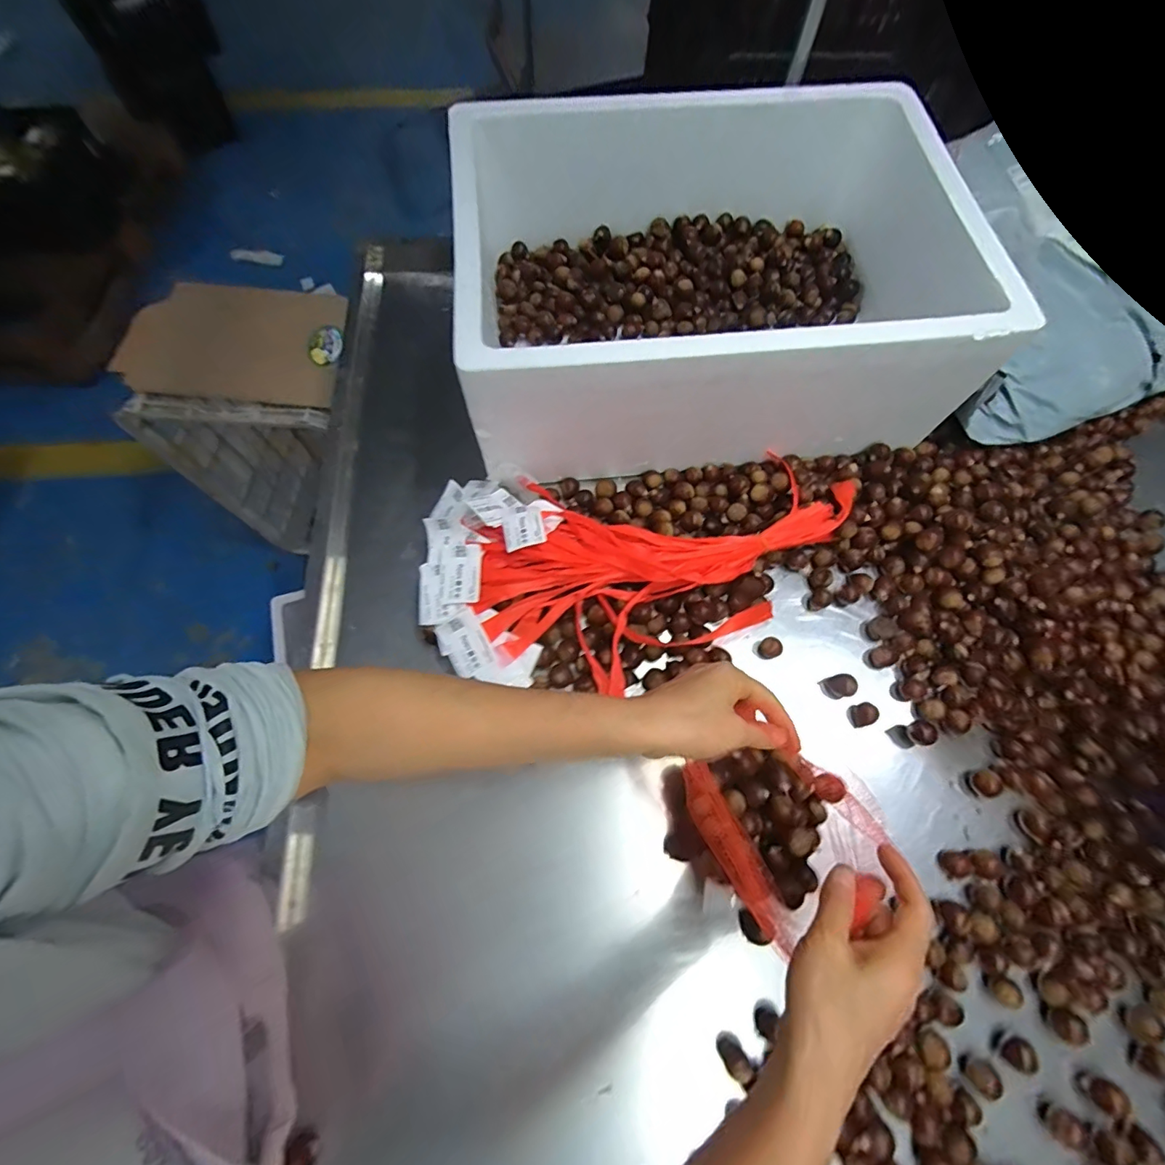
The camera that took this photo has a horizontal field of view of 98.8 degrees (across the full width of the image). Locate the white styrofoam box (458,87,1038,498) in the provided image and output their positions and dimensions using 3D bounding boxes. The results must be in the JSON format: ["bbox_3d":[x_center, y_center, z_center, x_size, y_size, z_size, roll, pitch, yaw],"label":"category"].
[{"bbox_3d":[0.146,-0.327,0.548,0.556,0.162,0.365,-10,69,-4],"label":"white styrofoam box"}]

